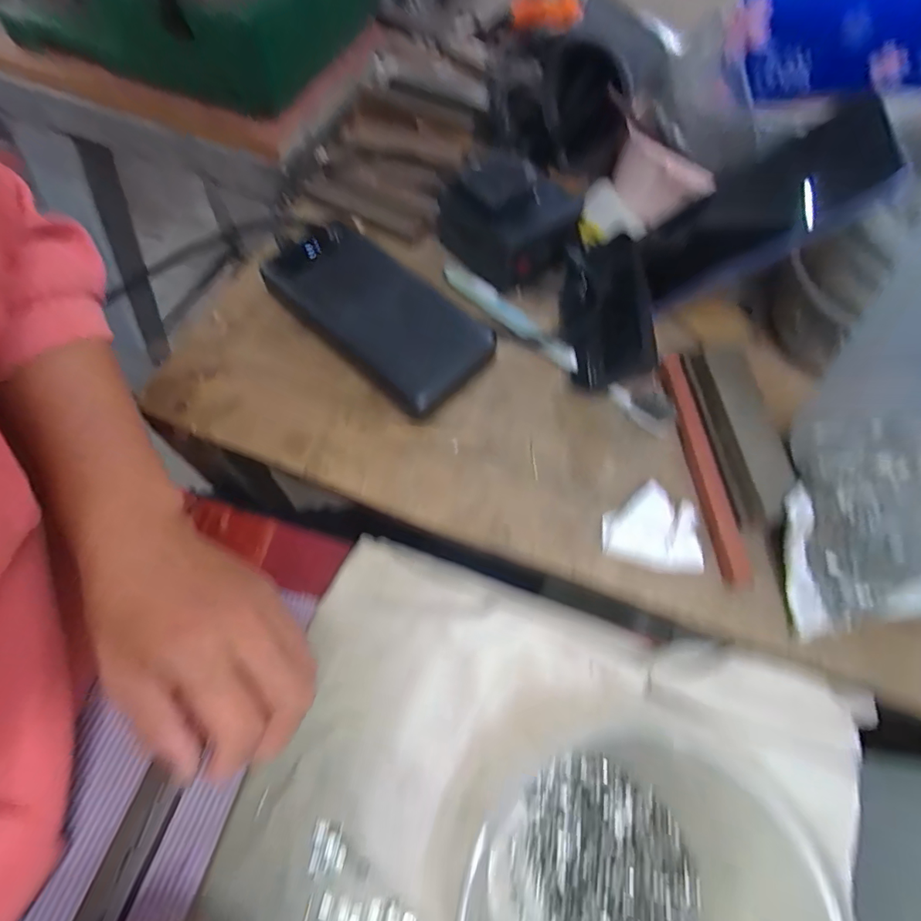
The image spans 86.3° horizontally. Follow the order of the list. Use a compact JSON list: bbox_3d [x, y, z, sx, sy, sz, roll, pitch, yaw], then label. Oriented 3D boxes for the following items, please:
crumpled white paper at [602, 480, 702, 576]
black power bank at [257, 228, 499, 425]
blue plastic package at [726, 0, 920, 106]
[{"bbox_3d":[0.107,0.037,0.276,0.054,0.004,0.048,7,64,1],"label":"crumpled white paper"},{"bbox_3d":[-0.056,-0.099,0.318,0.161,0.030,0.074,41,69,16],"label":"black power bank"},{"bbox_3d":[0.227,-0.240,0.276,0.134,0.056,0.046,23,69,24],"label":"blue plastic package"}]

